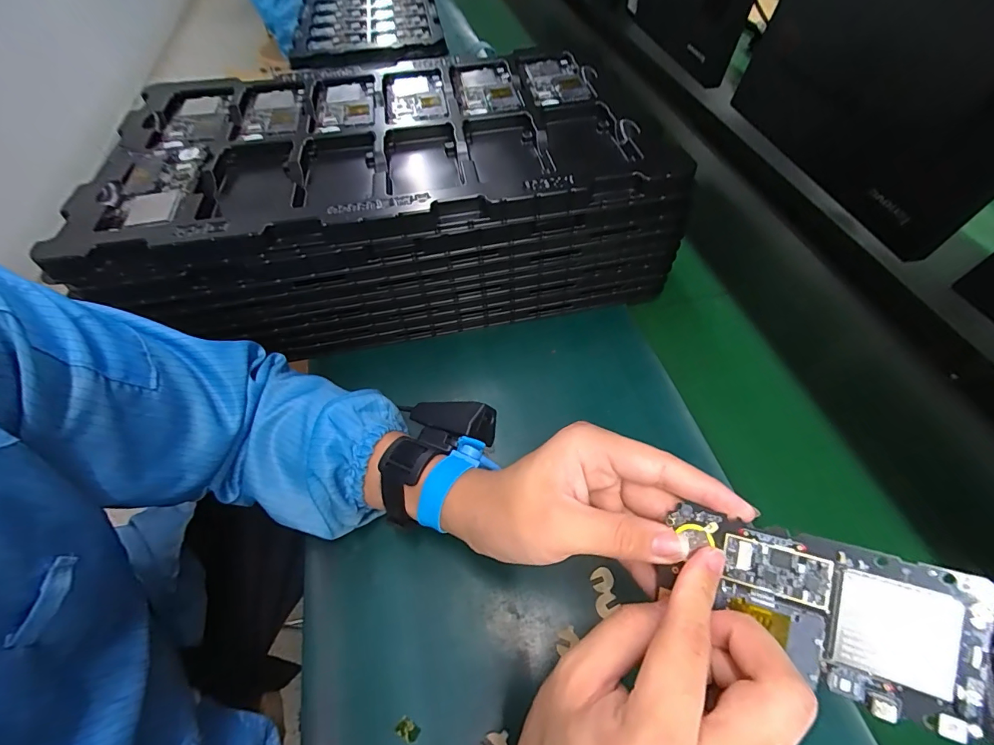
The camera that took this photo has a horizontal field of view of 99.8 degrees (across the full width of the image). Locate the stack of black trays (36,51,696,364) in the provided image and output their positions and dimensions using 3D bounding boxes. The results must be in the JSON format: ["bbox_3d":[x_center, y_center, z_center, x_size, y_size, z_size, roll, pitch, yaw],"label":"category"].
[{"bbox_3d":[-0.112,-0.208,0.493,0.542,0.155,0.321,-8,56,-6],"label":"stack of black trays"}]

